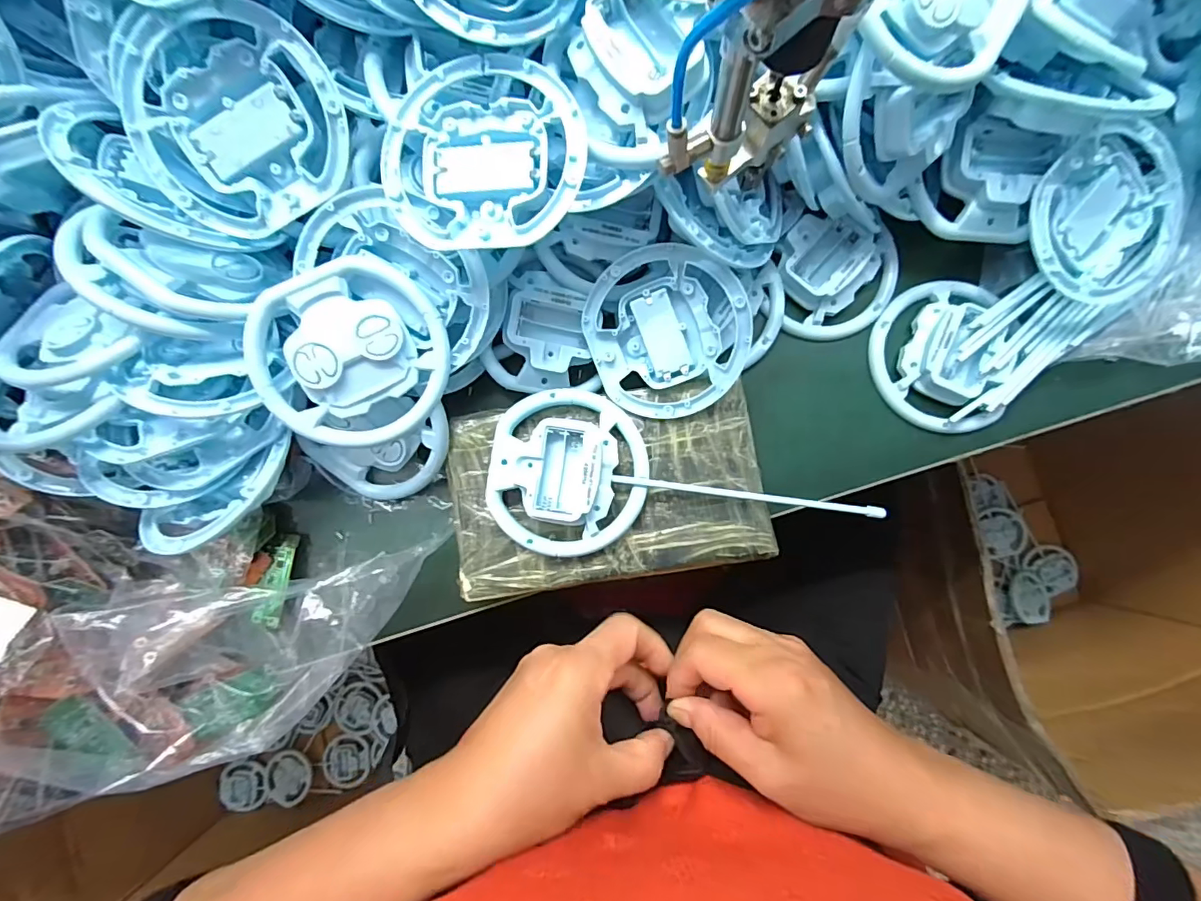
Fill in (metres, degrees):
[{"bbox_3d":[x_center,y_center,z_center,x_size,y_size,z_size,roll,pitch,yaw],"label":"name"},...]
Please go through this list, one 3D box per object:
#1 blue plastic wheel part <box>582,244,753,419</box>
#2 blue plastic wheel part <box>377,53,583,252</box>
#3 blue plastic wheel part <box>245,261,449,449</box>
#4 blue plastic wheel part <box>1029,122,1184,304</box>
[{"bbox_3d":[0.043,-0.076,0.324,0.095,0.028,0.105,-25,86,0],"label":"blue plastic wheel part"},{"bbox_3d":[-0.061,-0.153,0.265,0.102,0.018,0.100,0,86,1],"label":"blue plastic wheel part"},{"bbox_3d":[-0.141,-0.054,0.292,0.100,0.020,0.100,-2,99,-13],"label":"blue plastic wheel part"},{"bbox_3d":[0.306,-0.145,0.311,0.099,0.012,0.099,-1,98,-10],"label":"blue plastic wheel part"}]

